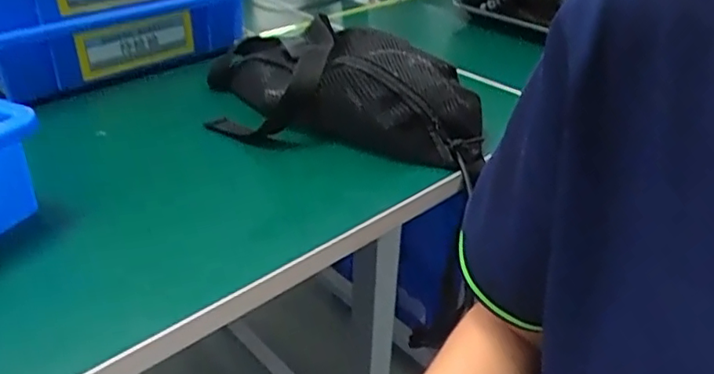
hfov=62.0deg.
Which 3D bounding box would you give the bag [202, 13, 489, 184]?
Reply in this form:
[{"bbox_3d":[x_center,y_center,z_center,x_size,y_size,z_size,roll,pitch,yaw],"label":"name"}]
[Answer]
[{"bbox_3d":[-0.021,-0.097,0.556,0.294,0.078,0.131,14,29,16],"label":"bag"}]

